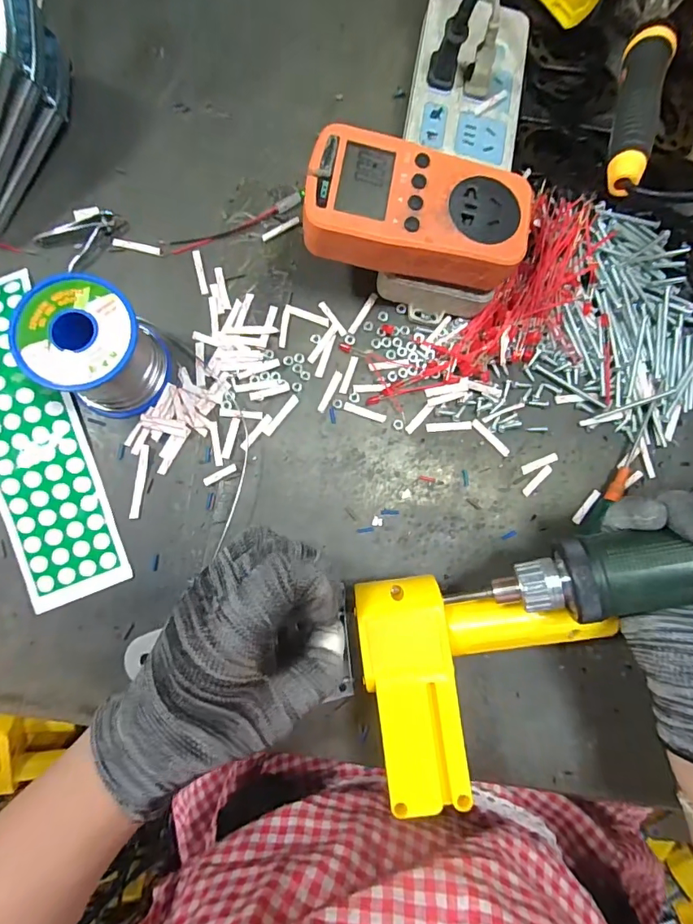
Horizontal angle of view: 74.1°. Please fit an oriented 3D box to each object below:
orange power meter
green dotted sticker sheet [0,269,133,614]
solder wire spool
[{"bbox_3d":[0.042,-0.147,0.272,0.126,0.033,0.068,9,82,-2],"label":"orange power meter"},{"bbox_3d":[-0.203,-0.018,0.293,0.057,0.013,0.215,-21,84,-6],"label":"green dotted sticker sheet"},{"bbox_3d":[-0.149,-0.067,0.278,0.065,0.060,0.064,0,83,-3],"label":"solder wire spool"}]

